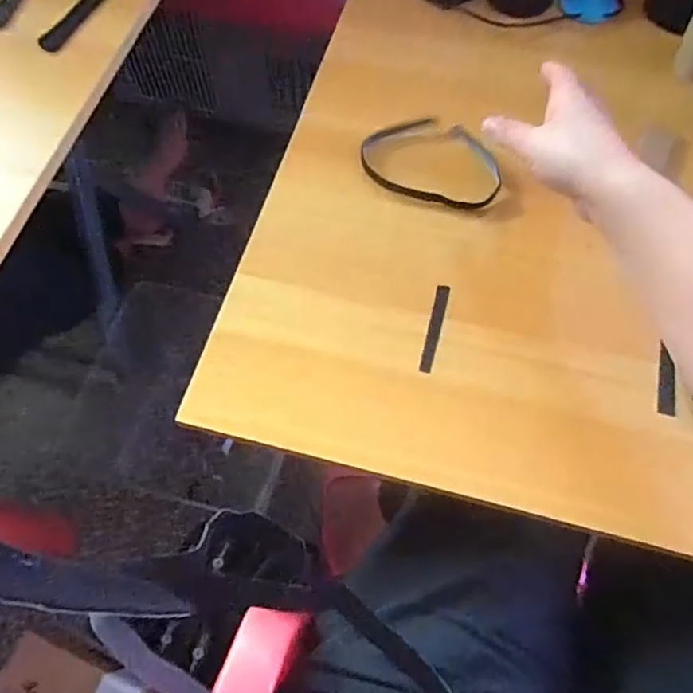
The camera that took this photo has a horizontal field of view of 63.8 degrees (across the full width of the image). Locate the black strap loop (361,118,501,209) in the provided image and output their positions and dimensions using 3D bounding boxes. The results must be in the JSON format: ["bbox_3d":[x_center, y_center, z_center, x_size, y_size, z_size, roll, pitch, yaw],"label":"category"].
[{"bbox_3d":[0.075,-0.160,0.475,0.120,0.014,0.088,22,67,10],"label":"black strap loop"}]

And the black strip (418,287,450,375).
[{"bbox_3d":[0.063,-0.014,0.399,0.009,0.006,0.071,14,66,6],"label":"black strip"}]

